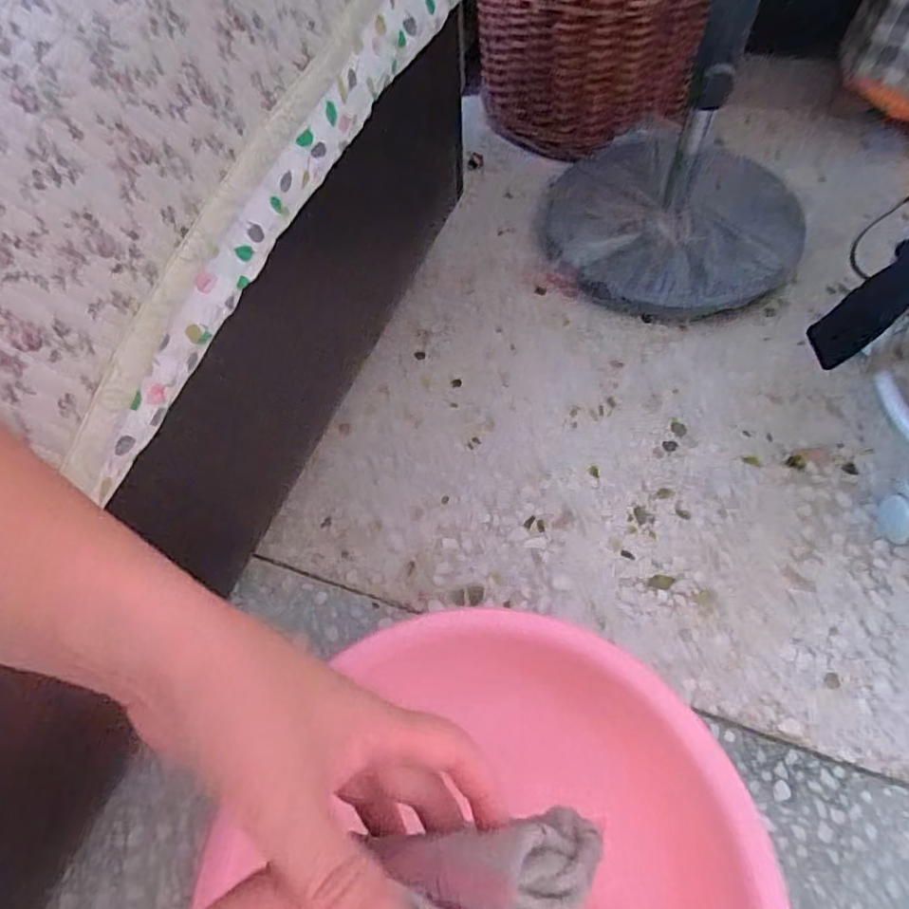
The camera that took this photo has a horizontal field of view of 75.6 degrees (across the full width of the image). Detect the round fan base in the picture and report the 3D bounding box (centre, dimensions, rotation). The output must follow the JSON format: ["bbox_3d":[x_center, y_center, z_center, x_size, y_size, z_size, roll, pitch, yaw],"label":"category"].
[{"bbox_3d":[0.274,-0.298,0.753,0.312,0.047,0.304,4,59,6],"label":"round fan base"}]

